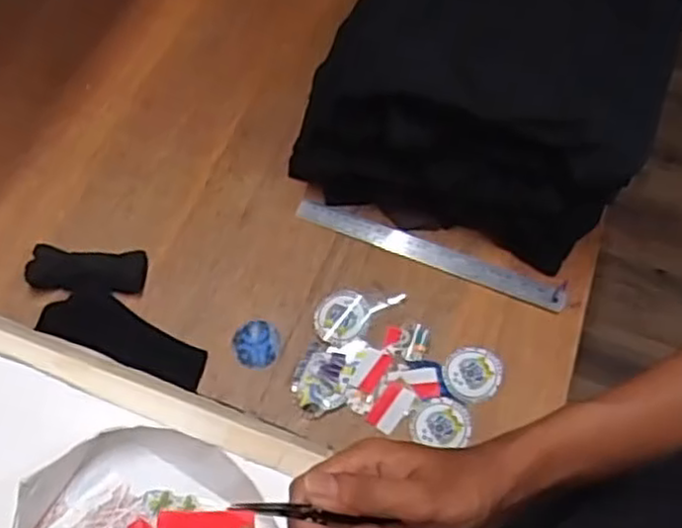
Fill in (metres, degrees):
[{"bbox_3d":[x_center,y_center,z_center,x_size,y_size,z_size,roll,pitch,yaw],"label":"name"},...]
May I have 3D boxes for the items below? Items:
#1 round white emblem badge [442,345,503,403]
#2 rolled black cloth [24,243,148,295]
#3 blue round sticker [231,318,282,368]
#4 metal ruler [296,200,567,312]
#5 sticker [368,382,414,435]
[{"bbox_3d":[0.143,0.118,0.771,0.061,0.006,0.061,1,63,-3],"label":"round white emblem badge"},{"bbox_3d":[-0.283,0.007,0.793,0.124,0.016,0.055,1,63,-3],"label":"rolled black cloth"},{"bbox_3d":[-0.093,0.088,0.783,0.050,0.005,0.053,4,66,-9],"label":"blue round sticker"},{"bbox_3d":[0.104,-0.013,0.838,0.323,0.008,0.034,21,70,8],"label":"metal ruler"},{"bbox_3d":[0.053,0.152,0.758,0.032,0.004,0.053,30,65,11],"label":"sticker"}]

